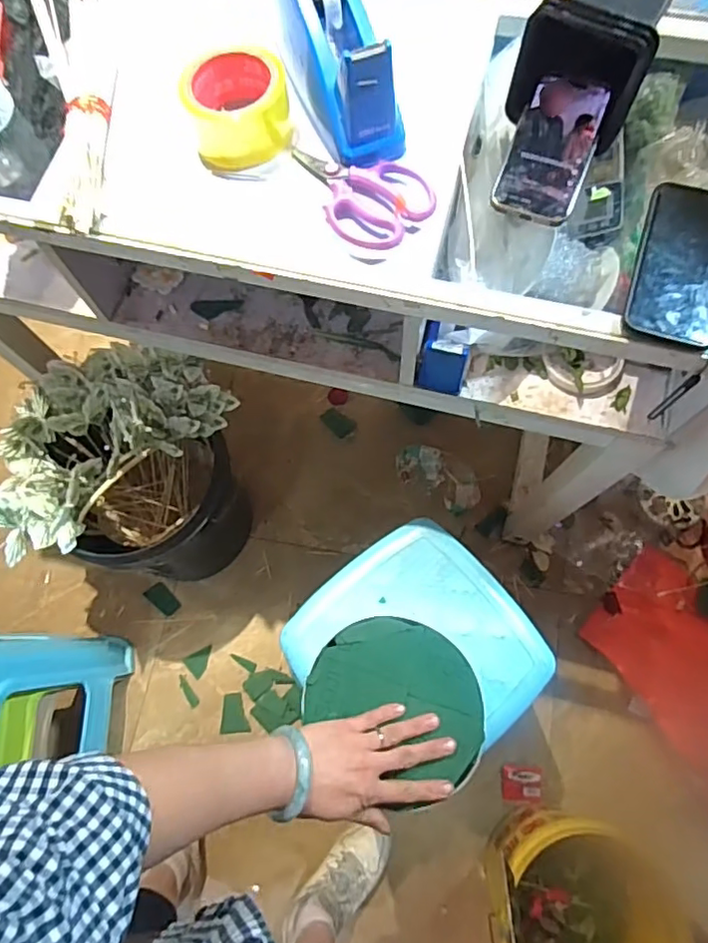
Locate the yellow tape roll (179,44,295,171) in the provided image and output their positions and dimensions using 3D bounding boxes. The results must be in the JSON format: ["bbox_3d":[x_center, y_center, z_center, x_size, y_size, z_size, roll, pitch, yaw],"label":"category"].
[{"bbox_3d":[-0.112,-0.357,0.566,0.094,0.061,0.094,-1,73,4],"label":"yellow tape roll"}]

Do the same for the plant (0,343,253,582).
[{"bbox_3d":[-0.363,0.029,1.063,0.322,0.441,0.330,11,74,8],"label":"plant"}]

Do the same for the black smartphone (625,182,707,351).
[{"bbox_3d":[0.287,-0.183,0.506,0.075,0.015,0.159,15,75,9],"label":"black smartphone"}]

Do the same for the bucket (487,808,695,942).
[{"bbox_3d":[0.351,0.685,0.926,0.243,0.248,0.254,-13,72,0],"label":"bucket"}]

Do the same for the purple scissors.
[{"bbox_3d":[-0.001,-0.264,0.549,0.148,0.016,0.093,33,78,13],"label":"purple scissors"}]

